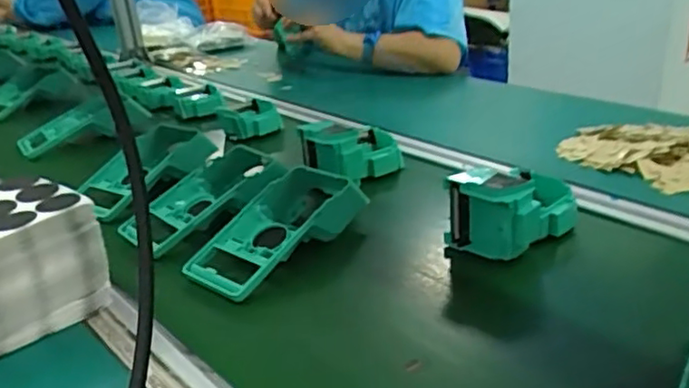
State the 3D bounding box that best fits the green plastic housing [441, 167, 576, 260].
[{"bbox_3d":[0.165,0.005,0.603,0.124,0.073,0.082,-26,33,-37],"label":"green plastic housing"}]

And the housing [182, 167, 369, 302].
[{"bbox_3d":[-0.067,0.030,0.624,0.096,0.051,0.183,18,34,40],"label":"housing"}]

